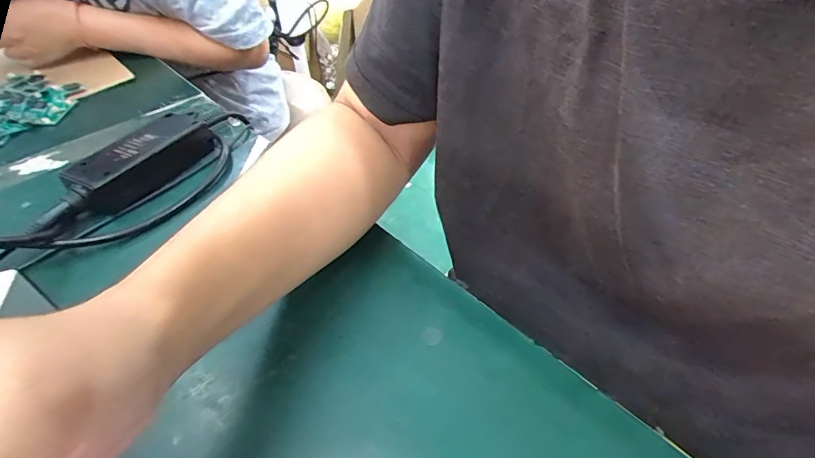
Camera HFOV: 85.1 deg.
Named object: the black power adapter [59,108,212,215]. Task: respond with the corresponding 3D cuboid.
[{"bbox_3d":[-0.233,-0.065,0.394,0.048,0.032,0.126,16,47,19],"label":"black power adapter"}]

